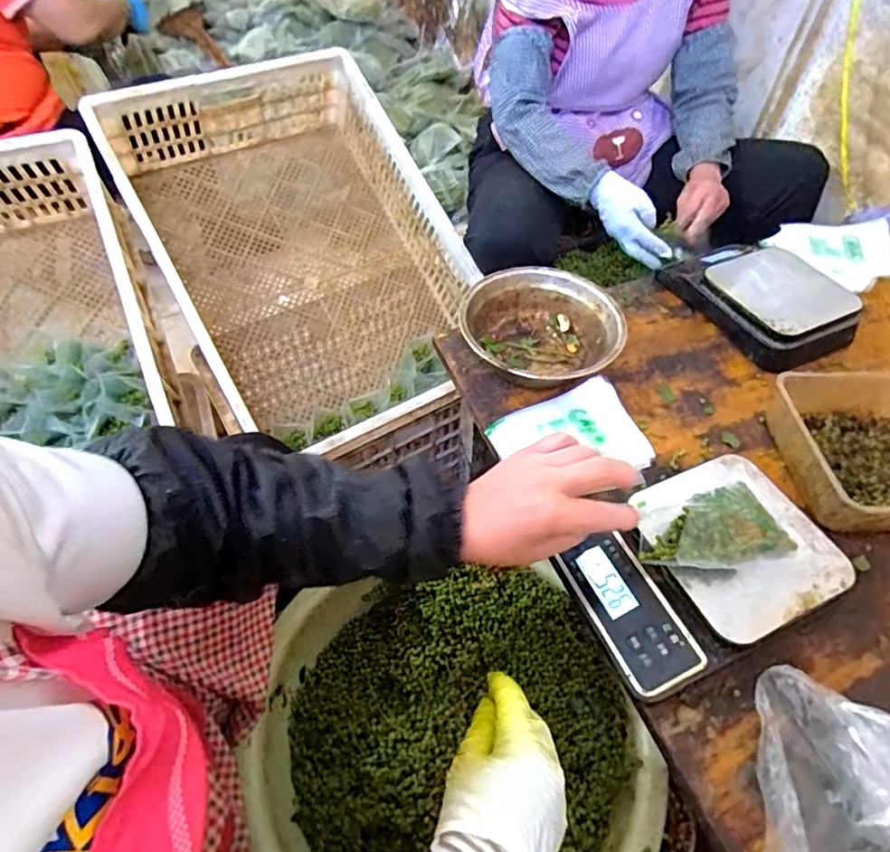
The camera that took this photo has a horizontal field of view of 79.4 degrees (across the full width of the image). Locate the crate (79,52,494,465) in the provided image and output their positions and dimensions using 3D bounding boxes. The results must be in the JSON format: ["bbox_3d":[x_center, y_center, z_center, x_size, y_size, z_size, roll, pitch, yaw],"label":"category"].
[{"bbox_3d":[-0.217,-0.287,0.924,0.436,0.205,0.638,-30,88,-11],"label":"crate"}]

